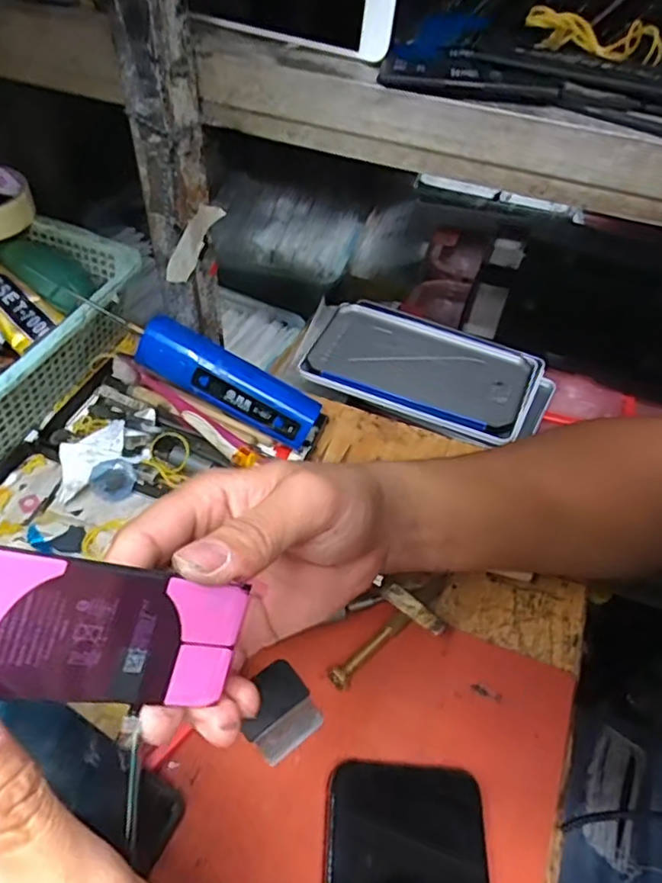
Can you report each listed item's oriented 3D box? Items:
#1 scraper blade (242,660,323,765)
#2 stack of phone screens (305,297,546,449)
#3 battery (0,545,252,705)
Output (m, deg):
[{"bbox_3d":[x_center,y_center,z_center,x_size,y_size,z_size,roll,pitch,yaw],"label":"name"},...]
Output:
[{"bbox_3d":[-0.028,0.141,0.324,0.039,0.004,0.042,-32,59,-28],"label":"scraper blade"},{"bbox_3d":[0.078,-0.063,0.525,0.186,0.020,0.116,24,52,15],"label":"stack of phone screens"},{"bbox_3d":[-0.075,0.060,0.191,0.097,0.004,0.043,20,83,-34],"label":"battery"}]

